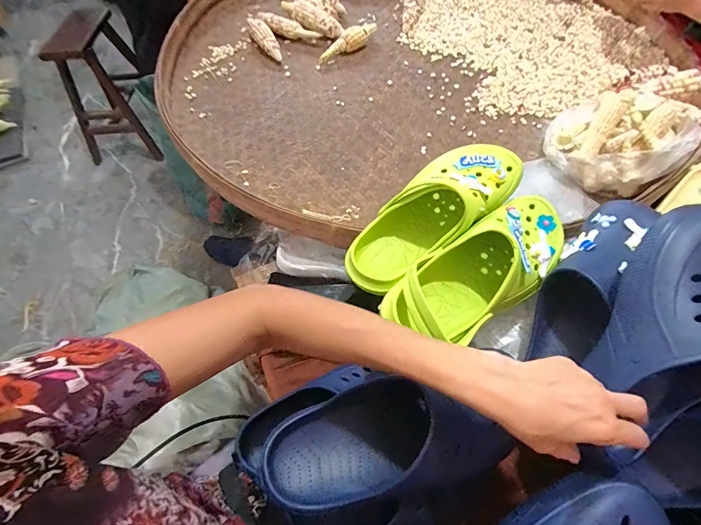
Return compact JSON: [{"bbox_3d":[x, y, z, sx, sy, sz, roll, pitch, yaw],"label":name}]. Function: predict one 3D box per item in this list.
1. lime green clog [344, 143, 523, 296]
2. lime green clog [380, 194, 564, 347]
[{"bbox_3d":[0.114,-0.066,0.510,0.108,0.087,0.283,39,67,24],"label":"lime green clog"},{"bbox_3d":[0.164,0.010,0.464,0.284,0.085,0.100,-33,62,-17],"label":"lime green clog"}]

